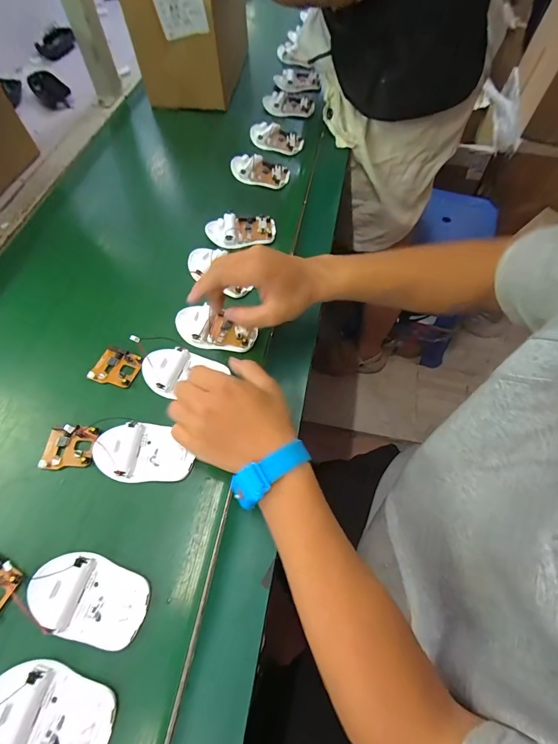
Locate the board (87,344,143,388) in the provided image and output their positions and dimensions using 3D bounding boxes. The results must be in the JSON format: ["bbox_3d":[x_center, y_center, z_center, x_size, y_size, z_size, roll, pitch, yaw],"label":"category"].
[{"bbox_3d":[-0.185,-0.006,0.397,0.050,0.006,0.045,18,63,10],"label":"board"}]

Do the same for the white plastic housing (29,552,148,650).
[{"bbox_3d":[-0.158,0.188,0.287,0.093,0.017,0.056,19,63,11],"label":"white plastic housing"}]

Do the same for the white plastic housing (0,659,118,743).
[{"bbox_3d":[-0.170,0.251,0.249,0.092,0.021,0.055,13,62,7],"label":"white plastic housing"}]

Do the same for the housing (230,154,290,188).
[{"bbox_3d":[-0.033,-0.329,0.566,0.100,0.021,0.046,16,63,9],"label":"housing"}]

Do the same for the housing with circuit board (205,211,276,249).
[{"bbox_3d":[-0.055,-0.208,0.500,0.099,0.023,0.052,-9,62,-4],"label":"housing with circuit board"}]

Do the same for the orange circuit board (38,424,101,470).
[{"bbox_3d":[-0.212,0.077,0.355,0.049,0.010,0.045,4,62,3],"label":"orange circuit board"}]

